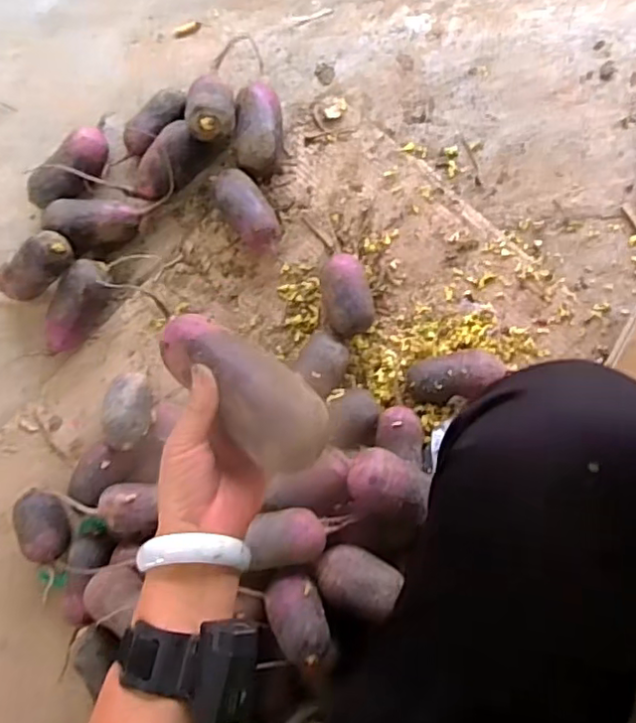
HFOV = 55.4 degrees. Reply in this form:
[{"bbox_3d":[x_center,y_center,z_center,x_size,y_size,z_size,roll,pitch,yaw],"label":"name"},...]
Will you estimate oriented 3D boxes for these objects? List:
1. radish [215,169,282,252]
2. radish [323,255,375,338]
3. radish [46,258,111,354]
[{"bbox_3d":[-0.090,-0.192,0.781,0.057,0.059,0.114,-34,79,2],"label":"radish"},{"bbox_3d":[0.035,-0.080,0.747,0.060,0.056,0.101,-10,81,7],"label":"radish"},{"bbox_3d":[-0.323,-0.073,0.810,0.059,0.049,0.136,31,102,10],"label":"radish"}]

